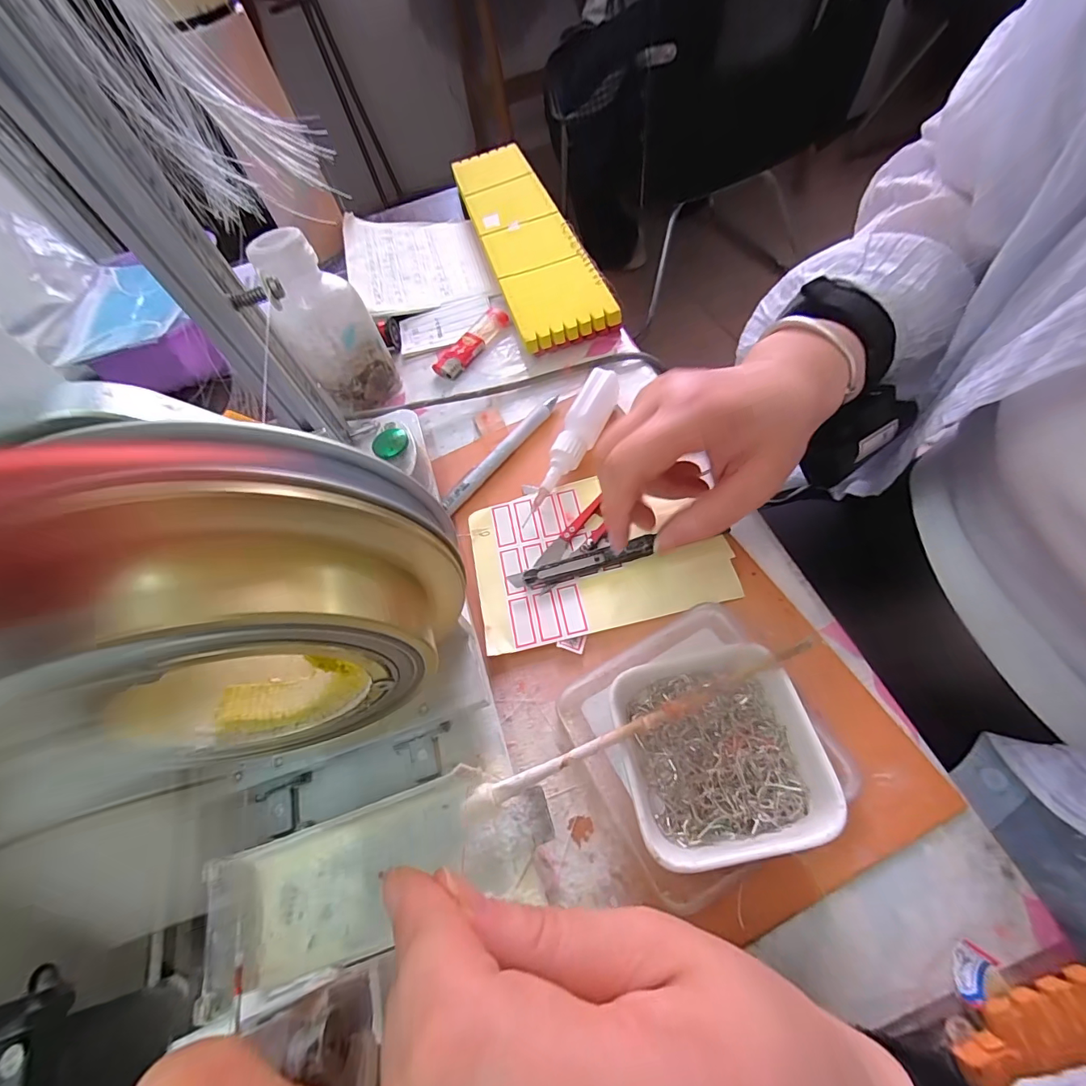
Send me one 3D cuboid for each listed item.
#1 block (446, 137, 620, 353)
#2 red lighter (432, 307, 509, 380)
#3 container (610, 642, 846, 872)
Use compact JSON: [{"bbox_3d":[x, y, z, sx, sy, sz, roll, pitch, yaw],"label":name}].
[{"bbox_3d":[-0.021,-0.309,0.460,0.082,0.017,0.336,-19,61,0],"label":"block"},{"bbox_3d":[-0.062,-0.177,0.411,0.023,0.017,0.084,30,68,24],"label":"red lighter"},{"bbox_3d":[0.078,0.094,0.213,0.083,0.034,0.080,-14,58,1],"label":"container"}]

